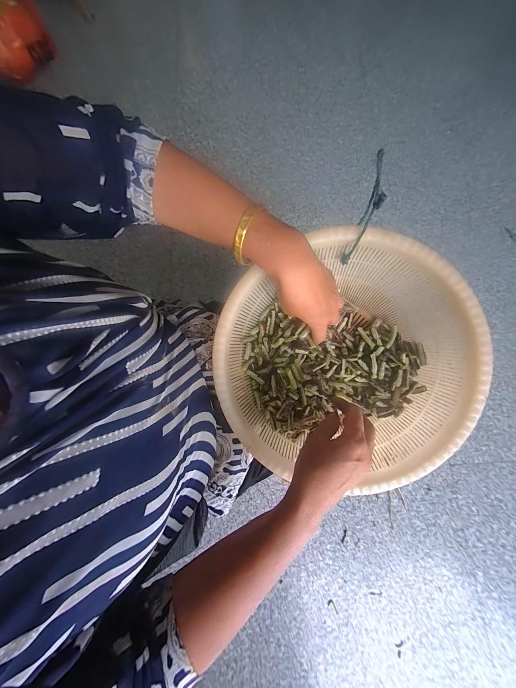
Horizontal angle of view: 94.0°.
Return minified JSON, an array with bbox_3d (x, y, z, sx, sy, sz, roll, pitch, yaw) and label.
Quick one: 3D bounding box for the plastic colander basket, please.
[{"bbox_3d":[0.100,0.031,0.305,0.287,0.135,0.286,0,77,0],"label":"plastic colander basket"}]

